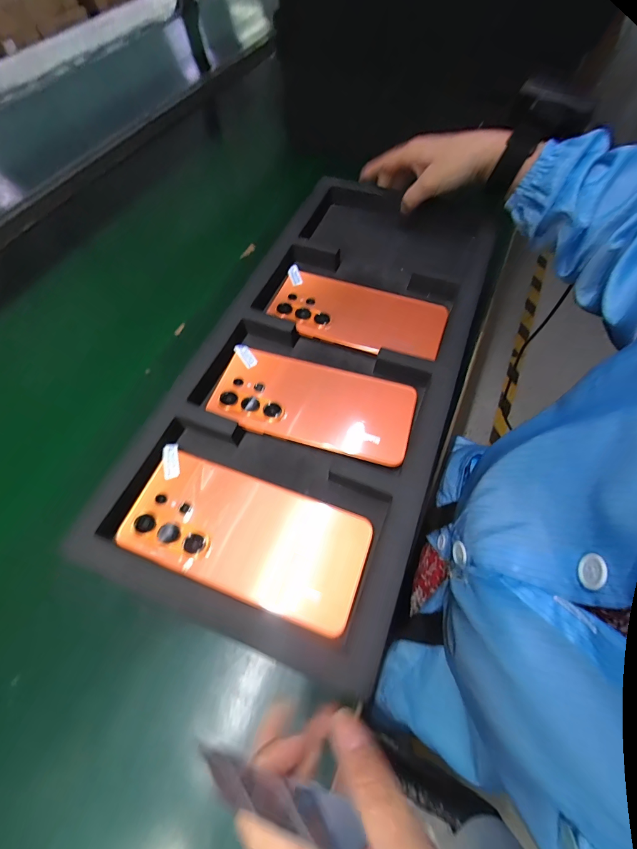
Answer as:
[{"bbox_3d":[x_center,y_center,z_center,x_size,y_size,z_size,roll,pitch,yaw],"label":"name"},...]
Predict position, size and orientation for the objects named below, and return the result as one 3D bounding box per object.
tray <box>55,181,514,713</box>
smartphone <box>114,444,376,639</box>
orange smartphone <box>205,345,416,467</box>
[{"bbox_3d":[0.019,-0.069,0.338,0.219,0.033,0.477,18,63,12],"label":"tray"},{"bbox_3d":[-0.052,0.077,0.257,0.168,0.009,0.079,18,63,12],"label":"smartphone"},{"bbox_3d":[-0.005,-0.020,0.311,0.166,0.009,0.078,14,62,10],"label":"orange smartphone"}]

